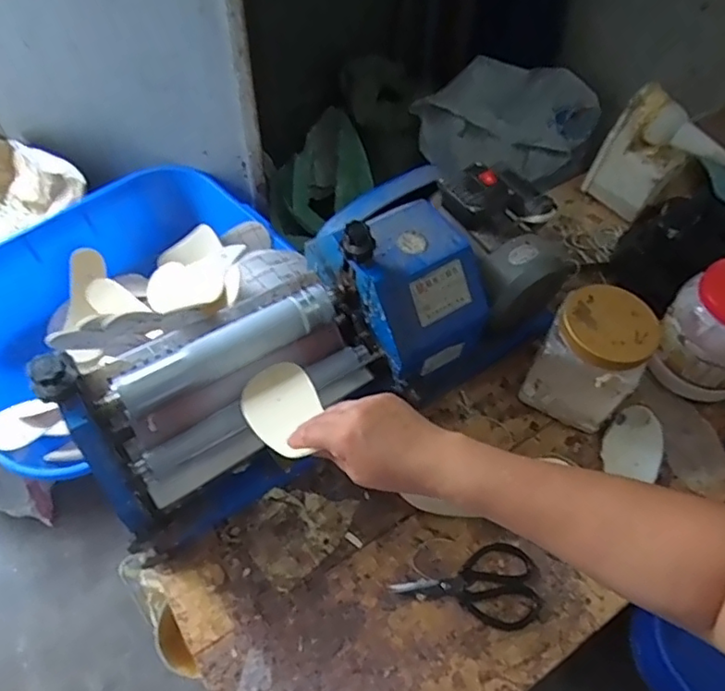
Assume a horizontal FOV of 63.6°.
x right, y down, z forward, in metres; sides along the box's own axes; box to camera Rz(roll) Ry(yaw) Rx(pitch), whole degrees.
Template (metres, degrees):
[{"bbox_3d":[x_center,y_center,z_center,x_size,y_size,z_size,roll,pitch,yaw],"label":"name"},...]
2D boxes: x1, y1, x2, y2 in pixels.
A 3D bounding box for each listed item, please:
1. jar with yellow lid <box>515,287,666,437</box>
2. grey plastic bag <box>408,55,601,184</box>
[{"bbox_3d":[0.303,0.016,0.785,0.118,0.160,0.112,26,60,16],"label":"jar with yellow lid"},{"bbox_3d":[0.371,-0.592,1.542,0.436,0.269,0.226,28,61,16],"label":"grey plastic bag"}]

